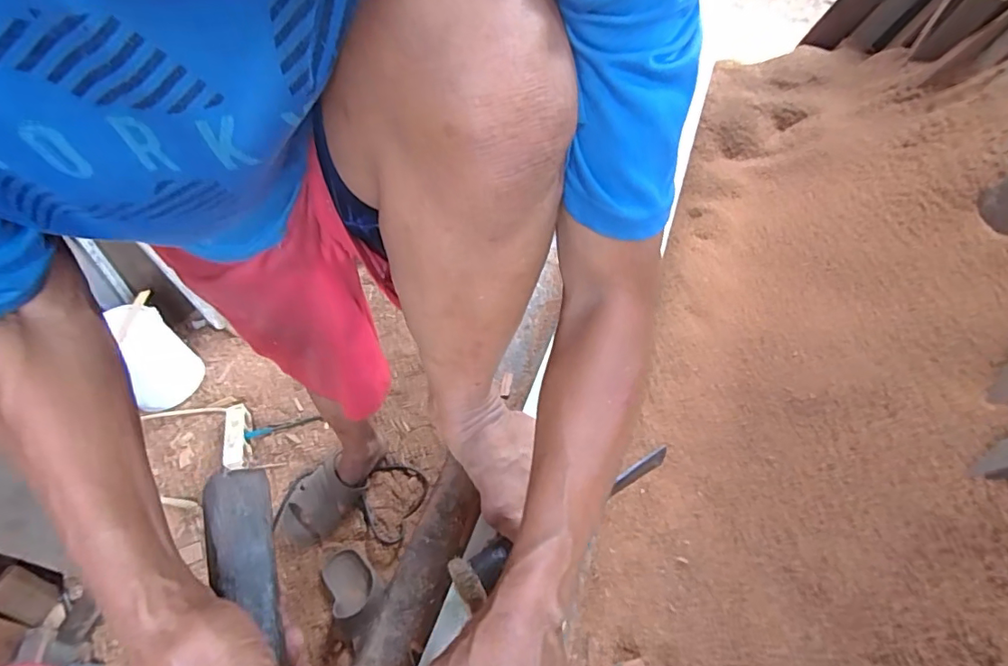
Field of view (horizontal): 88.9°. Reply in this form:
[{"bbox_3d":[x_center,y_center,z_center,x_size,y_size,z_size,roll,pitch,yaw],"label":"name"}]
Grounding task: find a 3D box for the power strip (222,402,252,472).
[{"bbox_3d":[-0.618,0.238,1.193,0.054,0.043,0.171,-11,51,-13],"label":"power strip"}]

